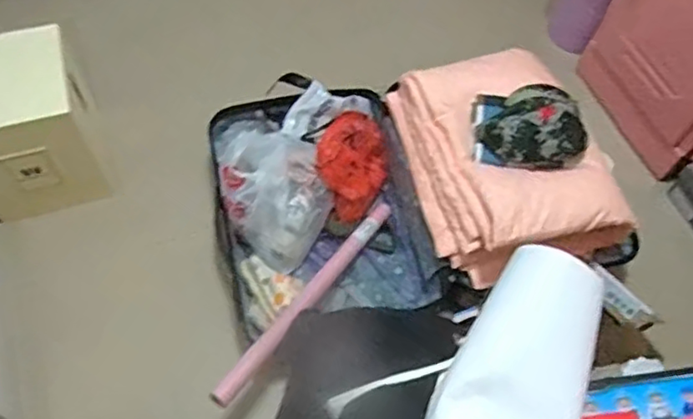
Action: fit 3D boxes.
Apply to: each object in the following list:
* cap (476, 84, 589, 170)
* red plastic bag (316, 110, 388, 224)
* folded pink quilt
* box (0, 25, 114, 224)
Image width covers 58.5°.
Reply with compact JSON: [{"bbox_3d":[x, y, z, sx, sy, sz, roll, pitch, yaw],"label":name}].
[{"bbox_3d":[0.375,-0.167,1.202,0.196,0.084,0.201,32,64,15],"label":"cap"},{"bbox_3d":[0.013,-0.092,1.363,0.148,0.114,0.228,9,61,3],"label":"red plastic bag"},{"bbox_3d":[0.311,-0.112,1.264,0.345,0.135,0.485,-14,62,-10],"label":"folded pink quilt"},{"bbox_3d":[-0.682,-0.172,1.323,0.254,0.293,0.277,-17,62,-11],"label":"box"}]

